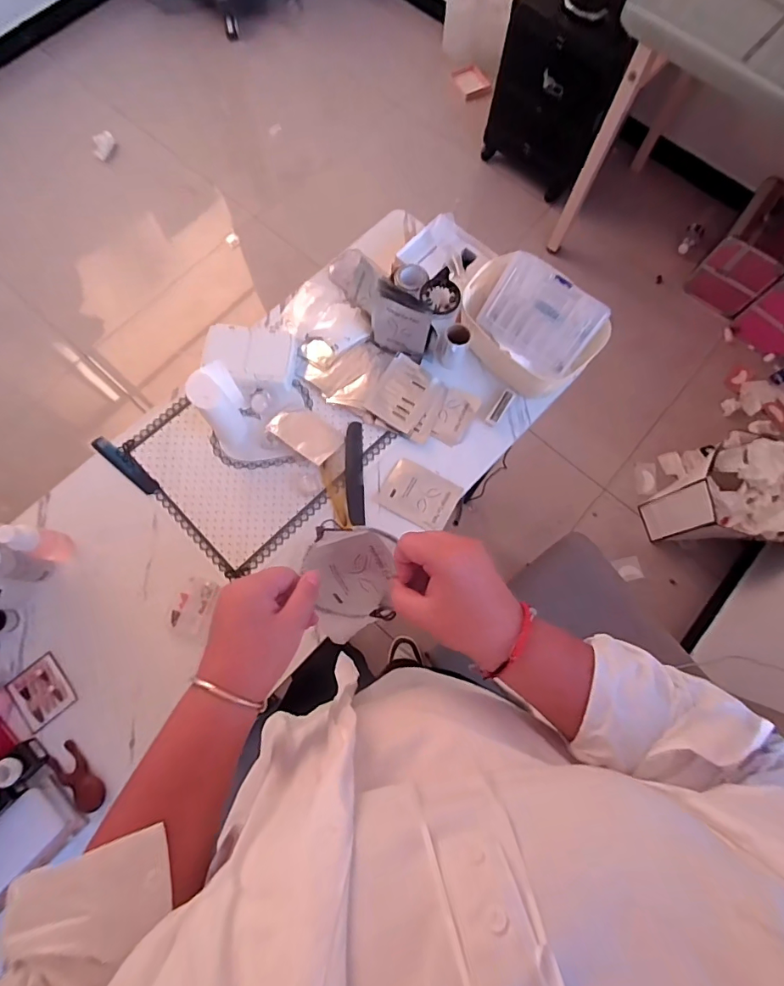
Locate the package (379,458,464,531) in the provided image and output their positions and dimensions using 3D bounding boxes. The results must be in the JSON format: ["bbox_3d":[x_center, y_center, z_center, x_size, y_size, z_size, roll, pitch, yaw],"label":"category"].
[{"bbox_3d":[0.043,0.003,0.716,0.107,0.007,0.084,29,76,6],"label":"package"}]

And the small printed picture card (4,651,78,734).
[{"bbox_3d":[-0.471,0.268,0.639,0.069,0.010,0.079,-38,79,-10],"label":"small printed picture card"}]

